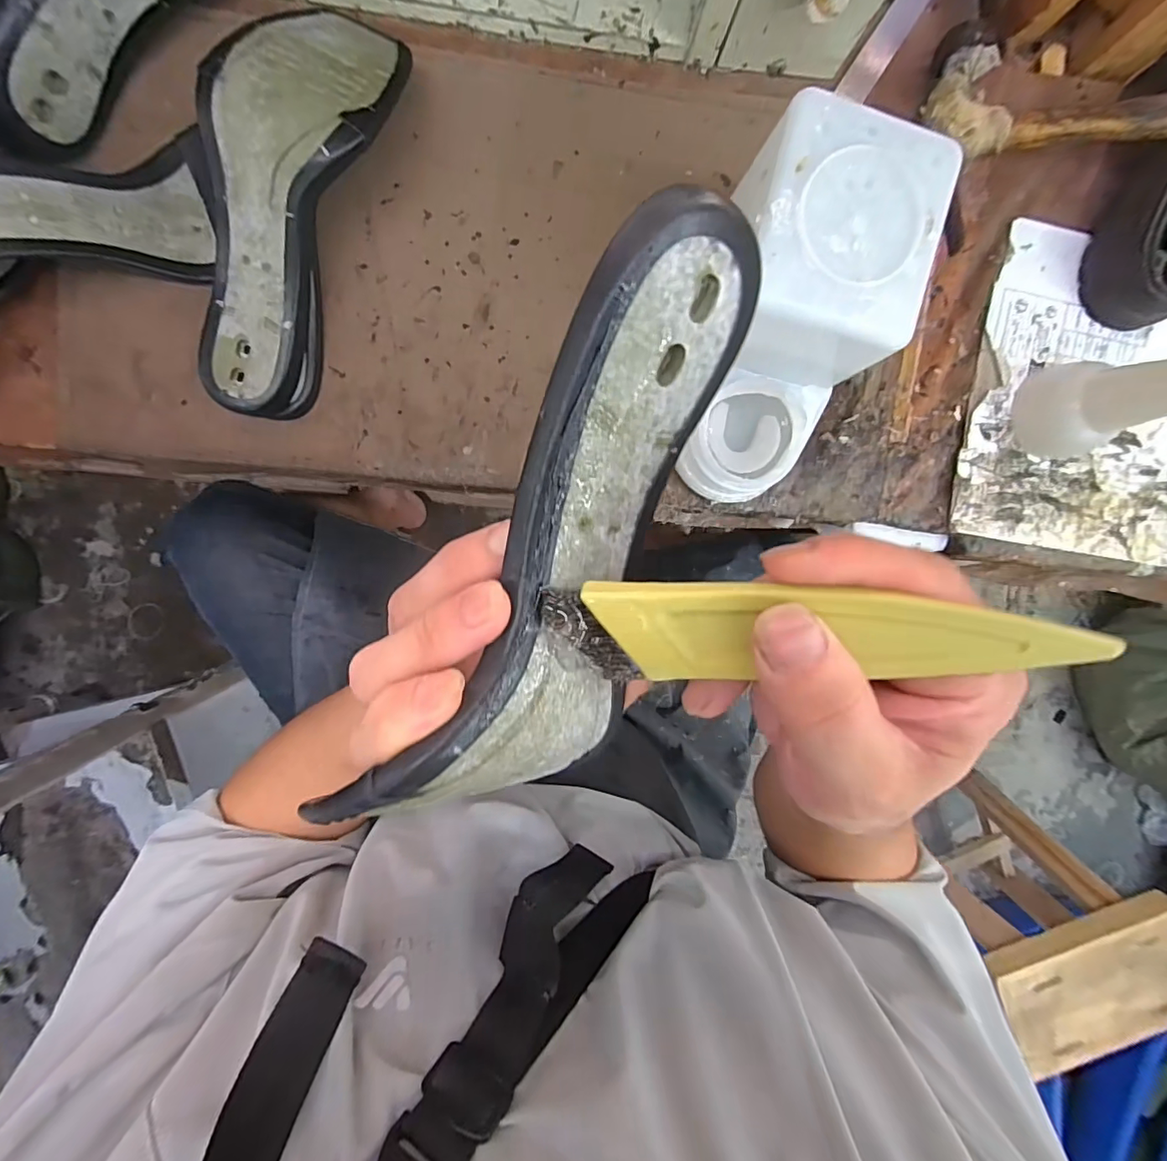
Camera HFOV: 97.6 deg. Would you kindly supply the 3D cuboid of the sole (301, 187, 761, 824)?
[{"bbox_3d":[-0.001,-0.012,0.147,0.056,0.038,0.174,21,98,-7],"label":"sole"}]

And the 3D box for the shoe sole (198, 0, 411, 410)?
[{"bbox_3d":[-0.181,-0.220,0.314,0.080,0.063,0.237,21,108,-7],"label":"shoe sole"}]

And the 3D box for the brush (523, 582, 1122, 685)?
[{"bbox_3d":[0.059,0.016,0.139,0.137,0.006,0.032,0,118,14],"label":"brush"}]

